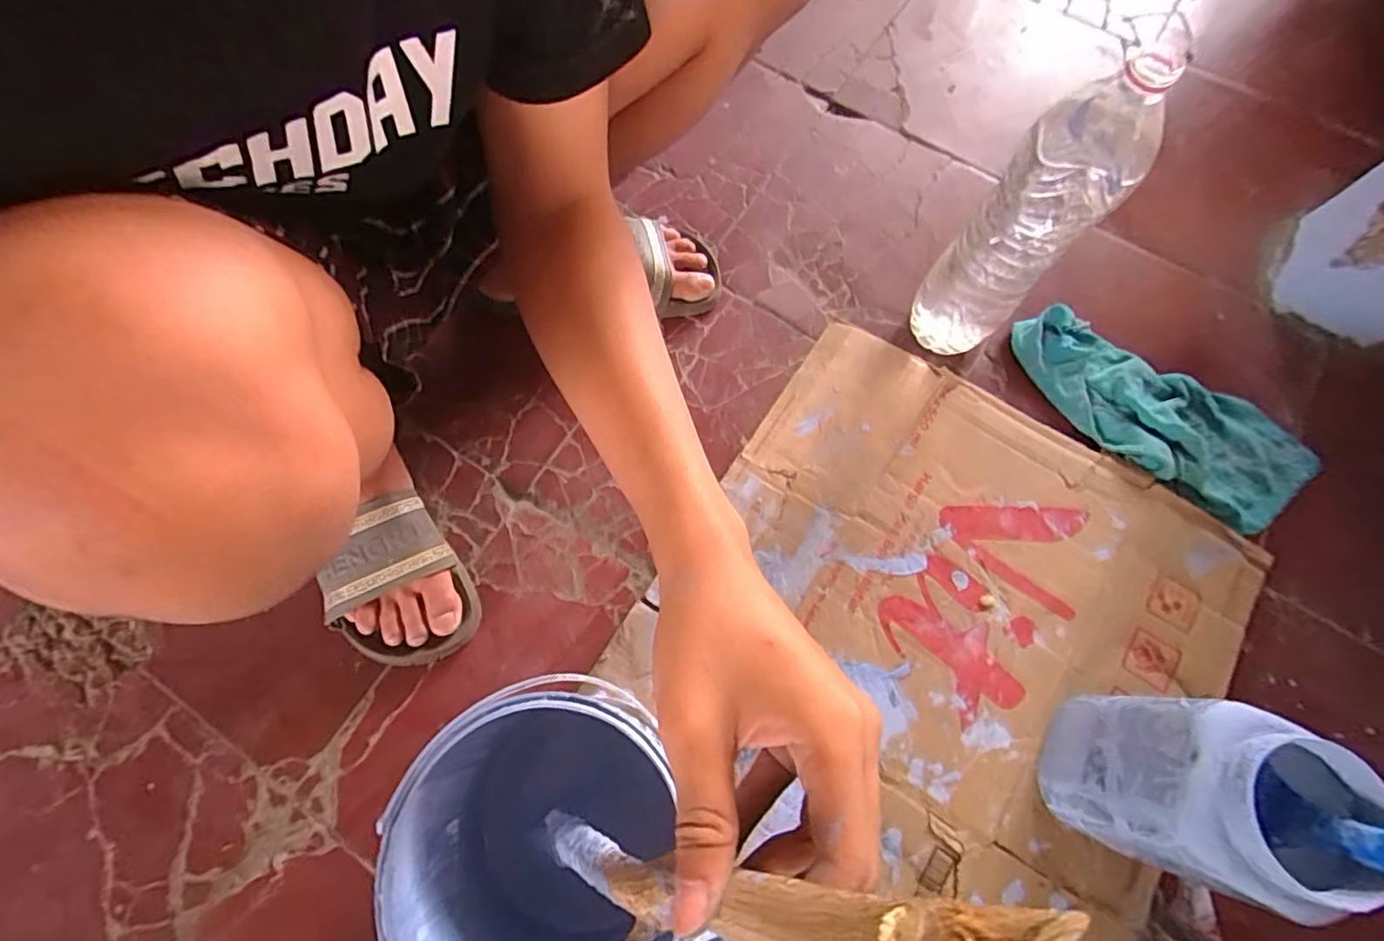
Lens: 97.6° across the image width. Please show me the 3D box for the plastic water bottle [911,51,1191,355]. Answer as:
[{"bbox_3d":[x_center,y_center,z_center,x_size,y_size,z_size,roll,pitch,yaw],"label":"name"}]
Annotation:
[{"bbox_3d":[0.277,-0.194,0.533,0.085,0.316,0.066,34,74,10],"label":"plastic water bottle"}]

